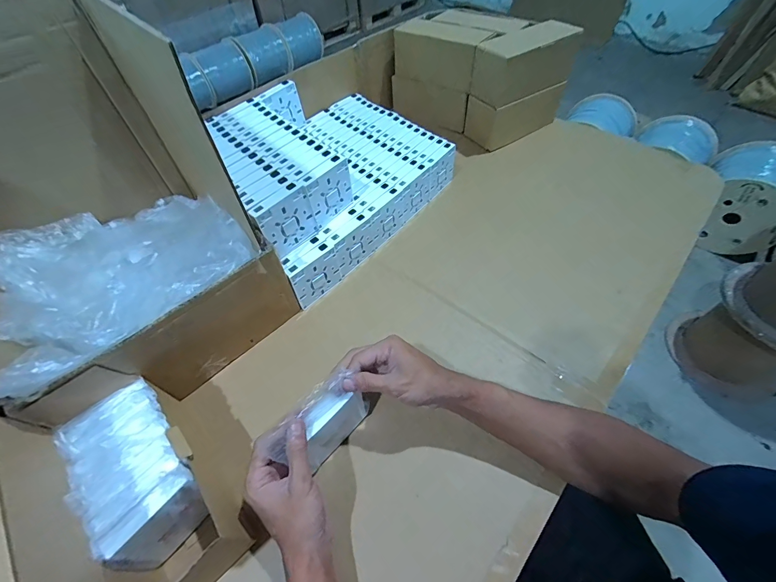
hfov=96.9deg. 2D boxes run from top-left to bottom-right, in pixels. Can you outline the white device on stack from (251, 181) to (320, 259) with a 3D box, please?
[{"bbox_3d":[-0.149,-0.104,0.509,0.021,0.085,0.085,32,63,25],"label":"white device on stack"}]

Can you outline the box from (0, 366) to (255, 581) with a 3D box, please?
[{"bbox_3d":[-0.253,0.191,0.343,0.102,0.186,0.220,-38,60,-20],"label":"box"}]

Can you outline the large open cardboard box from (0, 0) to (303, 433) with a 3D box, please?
[{"bbox_3d":[-0.357,-0.076,0.437,0.296,0.380,0.325,-37,59,-20],"label":"large open cardboard box"}]

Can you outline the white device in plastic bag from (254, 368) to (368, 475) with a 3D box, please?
[{"bbox_3d":[-0.073,0.152,0.398,0.032,0.101,0.110,37,65,27],"label":"white device in plastic bag"}]

